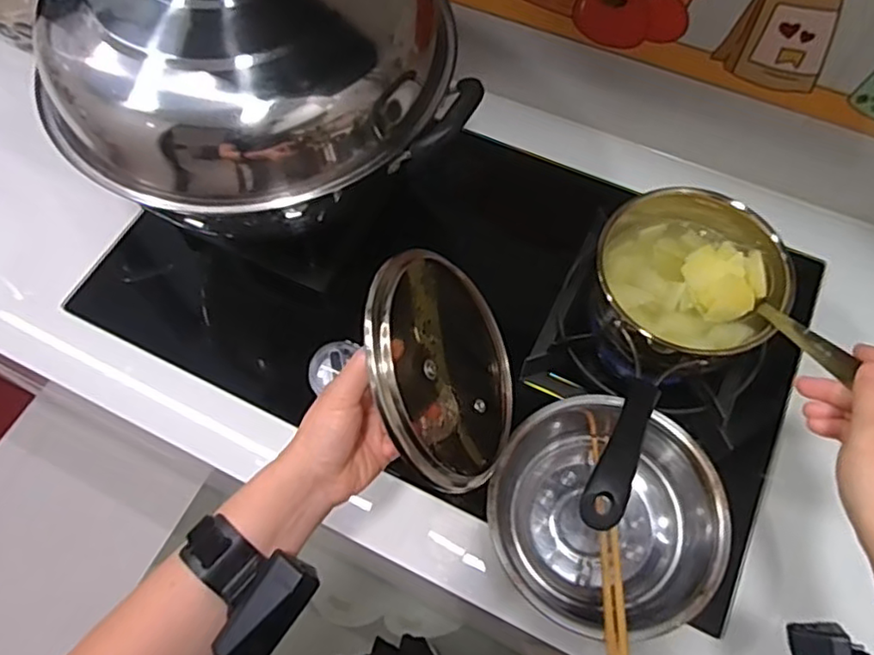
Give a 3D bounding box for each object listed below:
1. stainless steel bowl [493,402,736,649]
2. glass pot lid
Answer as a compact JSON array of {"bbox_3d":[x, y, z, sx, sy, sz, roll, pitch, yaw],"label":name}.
[{"bbox_3d":[0.150,0.176,0.595,0.201,0.081,0.198,0,64,0],"label":"stainless steel bowl"},{"bbox_3d":[-0.001,0.032,0.452,0.033,0.143,0.162,-7,82,32],"label":"glass pot lid"}]

